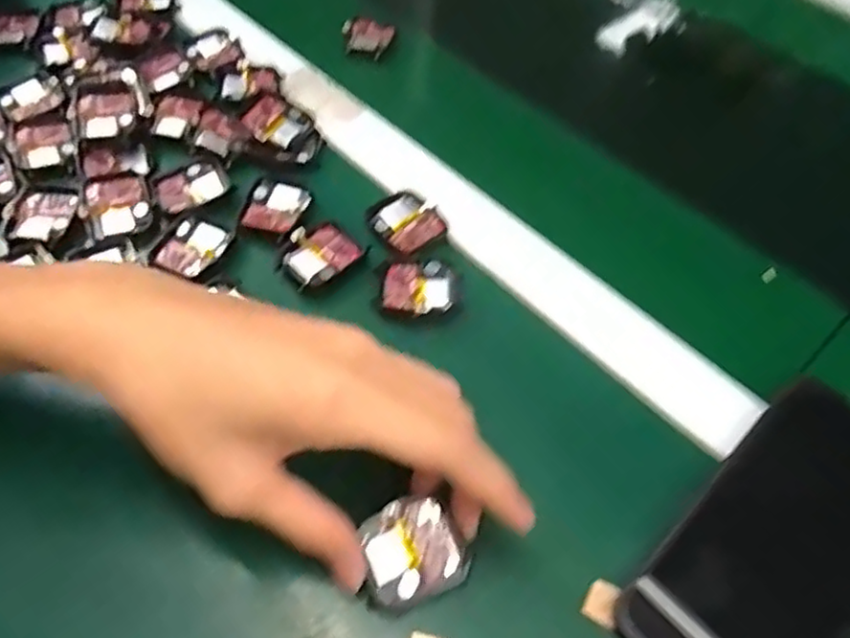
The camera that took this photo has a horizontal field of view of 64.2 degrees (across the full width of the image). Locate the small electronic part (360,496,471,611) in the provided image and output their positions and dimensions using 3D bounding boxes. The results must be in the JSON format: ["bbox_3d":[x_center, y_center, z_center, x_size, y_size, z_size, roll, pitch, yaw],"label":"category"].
[{"bbox_3d":[-0.005,0.096,0.280,0.041,0.015,0.037,-21,58,-18],"label":"small electronic part"}]

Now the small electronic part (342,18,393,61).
[{"bbox_3d":[-0.043,-0.212,0.512,0.037,0.015,0.033,0,54,-3],"label":"small electronic part"}]

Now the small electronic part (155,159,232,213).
[{"bbox_3d":[-0.139,-0.080,0.406,0.042,0.006,0.032,-25,59,-20],"label":"small electronic part"}]

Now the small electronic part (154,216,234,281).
[{"bbox_3d":[-0.131,-0.041,0.380,0.030,0.005,0.039,23,56,13],"label":"small electronic part"}]

